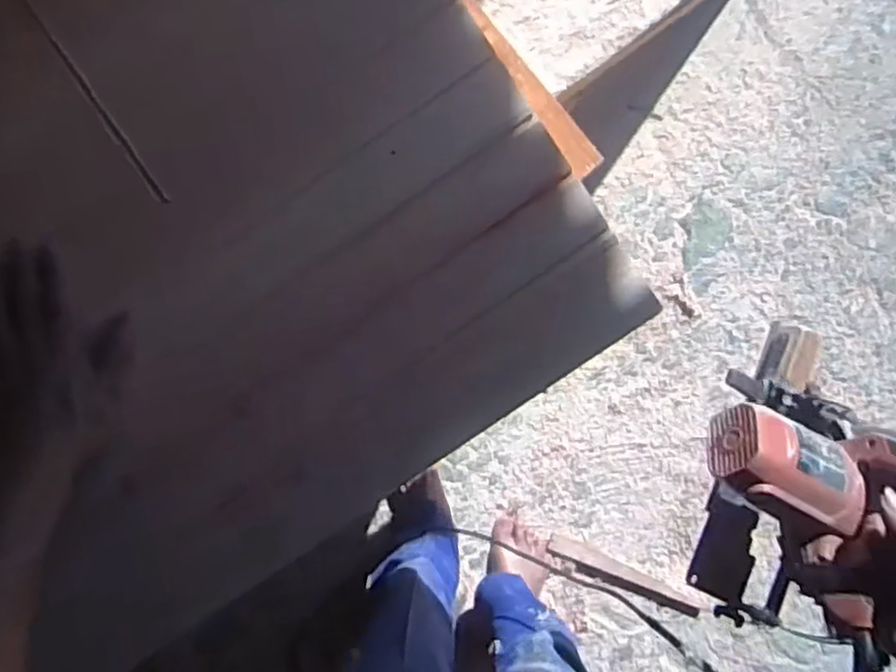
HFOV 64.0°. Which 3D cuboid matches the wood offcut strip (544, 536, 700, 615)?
[{"bbox_3d":[0.321,0.438,1.300,0.293,0.022,0.039,24,91,2],"label":"wood offcut strip"}]

